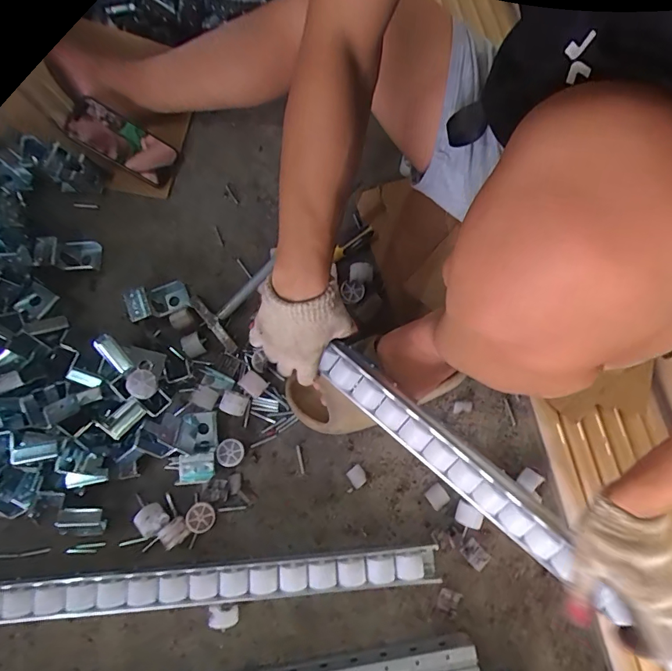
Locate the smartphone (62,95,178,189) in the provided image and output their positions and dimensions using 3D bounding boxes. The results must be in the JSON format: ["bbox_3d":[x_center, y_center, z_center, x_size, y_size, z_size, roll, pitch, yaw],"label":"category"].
[{"bbox_3d":[-0.309,-0.281,0.633,0.141,0.014,0.071,28,75,-26],"label":"smartphone"}]

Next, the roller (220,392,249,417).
[{"bbox_3d":[-0.137,0.093,0.589,0.031,0.034,0.030,15,75,4],"label":"roller"}]

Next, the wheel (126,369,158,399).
[{"bbox_3d":[-0.244,0.061,0.547,0.034,0.024,0.034,6,68,-16],"label":"wheel"}]

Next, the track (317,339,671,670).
[{"bbox_3d":[0.296,0.278,0.470,0.792,0.026,0.047,40,79,8],"label":"track"}]

